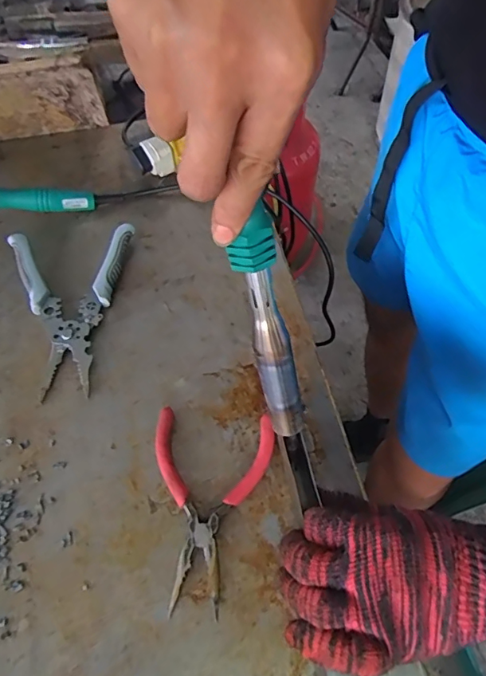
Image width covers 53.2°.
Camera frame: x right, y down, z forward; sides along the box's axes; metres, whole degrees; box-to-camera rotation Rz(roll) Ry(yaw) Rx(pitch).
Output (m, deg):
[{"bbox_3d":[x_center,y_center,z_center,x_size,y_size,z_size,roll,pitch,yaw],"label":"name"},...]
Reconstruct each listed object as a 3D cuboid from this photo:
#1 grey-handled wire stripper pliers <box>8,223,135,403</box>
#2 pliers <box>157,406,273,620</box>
[{"bbox_3d":[-0.168,-0.030,0.468,0.119,0.024,0.187,-7,57,-4],"label":"grey-handled wire stripper pliers"},{"bbox_3d":[-0.029,0.125,0.369,0.092,0.014,0.143,5,57,4],"label":"pliers"}]

